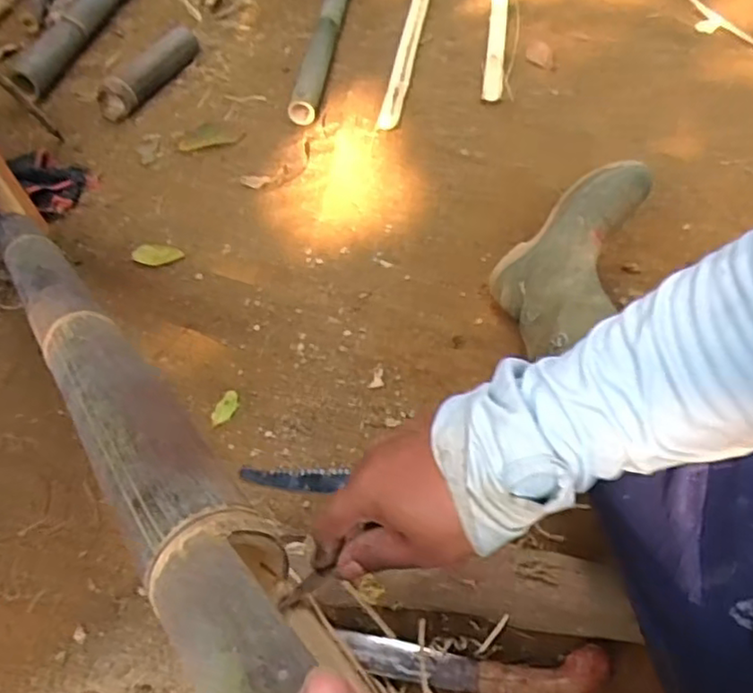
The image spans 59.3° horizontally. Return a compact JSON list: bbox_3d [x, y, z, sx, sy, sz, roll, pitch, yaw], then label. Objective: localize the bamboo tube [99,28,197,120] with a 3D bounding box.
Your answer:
[{"bbox_3d":[-0.553,-0.679,1.617,0.081,0.089,0.334,17,53,23],"label":"bamboo tube"}]

